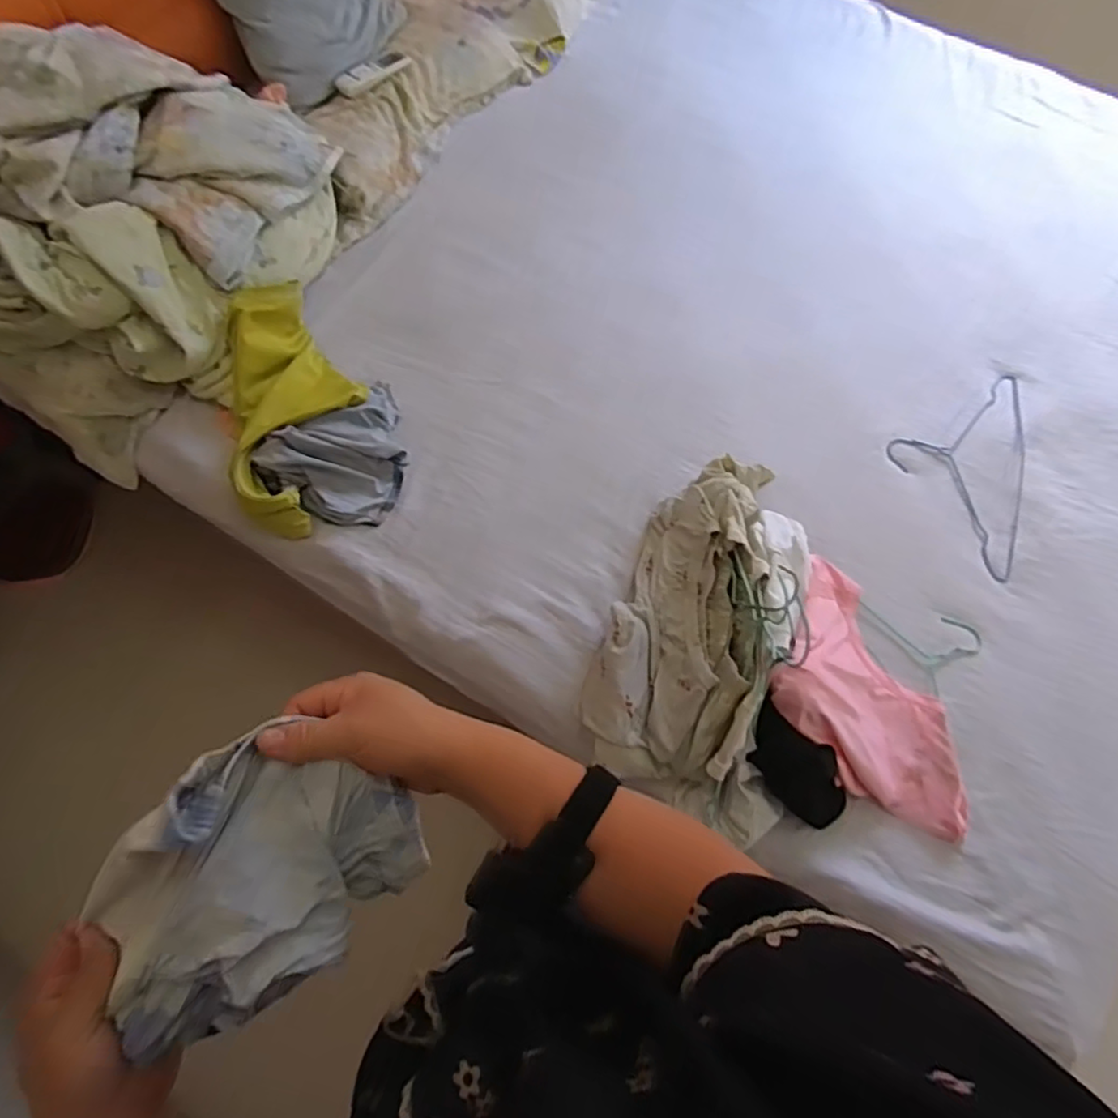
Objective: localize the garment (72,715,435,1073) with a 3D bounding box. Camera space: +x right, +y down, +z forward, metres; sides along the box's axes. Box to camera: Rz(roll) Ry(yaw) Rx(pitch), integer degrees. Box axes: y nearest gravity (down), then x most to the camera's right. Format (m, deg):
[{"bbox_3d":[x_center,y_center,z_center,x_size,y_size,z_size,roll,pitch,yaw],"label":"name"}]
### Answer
[{"bbox_3d":[-0.180,0.194,0.374,0.118,0.098,0.179,41,73,14],"label":"garment"}]

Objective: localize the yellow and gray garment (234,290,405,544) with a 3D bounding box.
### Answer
[{"bbox_3d":[-0.391,-0.249,1.008,0.241,0.103,0.402,-12,69,-6],"label":"yellow and gray garment"}]

